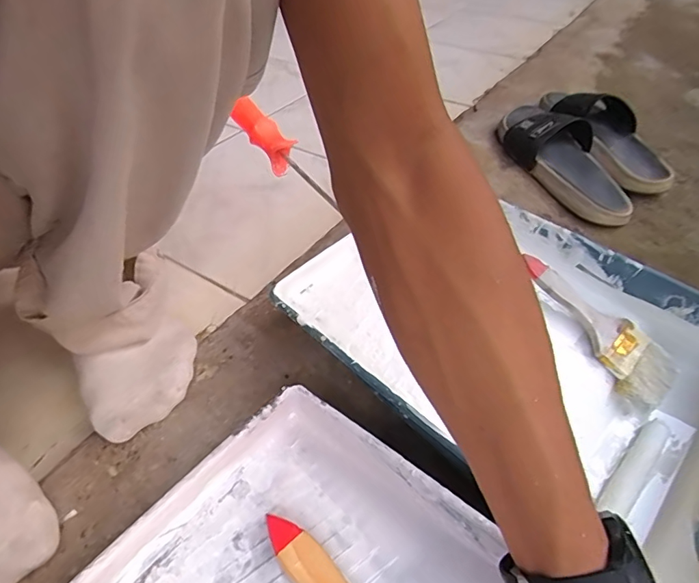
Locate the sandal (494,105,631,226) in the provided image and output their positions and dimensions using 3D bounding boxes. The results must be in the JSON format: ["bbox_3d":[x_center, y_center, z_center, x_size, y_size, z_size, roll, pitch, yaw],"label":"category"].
[{"bbox_3d":[0.305,-0.197,0.666,0.114,0.053,0.262,-17,61,-15],"label":"sandal"}]

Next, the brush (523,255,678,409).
[{"bbox_3d":[0.240,0.029,0.455,0.067,0.026,0.173,-26,63,-23],"label":"brush"}]

